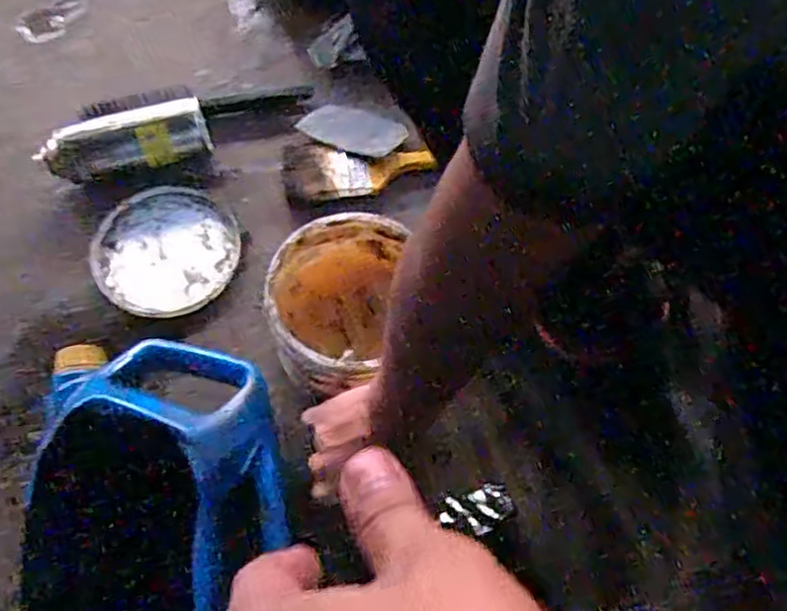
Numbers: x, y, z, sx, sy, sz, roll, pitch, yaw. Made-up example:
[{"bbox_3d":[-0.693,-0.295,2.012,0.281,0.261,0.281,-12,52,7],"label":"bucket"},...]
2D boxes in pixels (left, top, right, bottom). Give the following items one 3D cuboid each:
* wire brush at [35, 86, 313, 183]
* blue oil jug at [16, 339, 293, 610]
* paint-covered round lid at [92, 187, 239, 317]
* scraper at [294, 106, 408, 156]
[{"bbox_3d":[-0.247,-0.214,0.790,0.305,0.059,0.095,-16,67,-10],"label":"wire brush"},{"bbox_3d":[-0.211,0.176,0.586,0.234,0.107,0.304,-10,67,-5],"label":"blue oil jug"},{"bbox_3d":[-0.249,-0.061,0.749,0.152,0.011,0.150,-15,66,-10],"label":"paint-covered round lid"},{"bbox_3d":[-0.048,-0.209,0.806,0.122,0.004,0.055,18,65,9],"label":"scraper"}]

